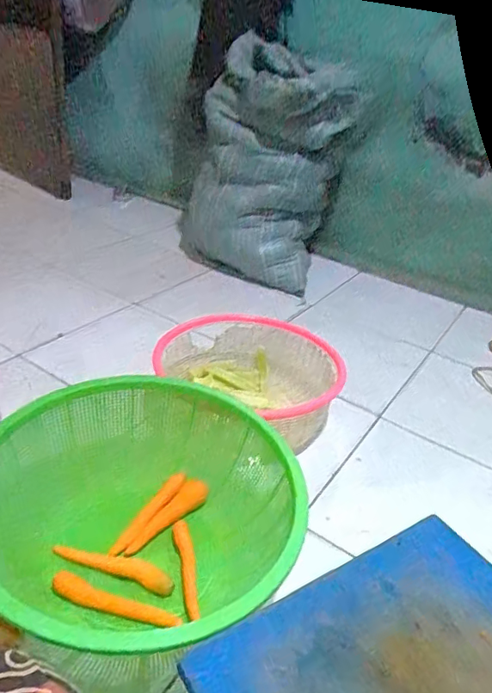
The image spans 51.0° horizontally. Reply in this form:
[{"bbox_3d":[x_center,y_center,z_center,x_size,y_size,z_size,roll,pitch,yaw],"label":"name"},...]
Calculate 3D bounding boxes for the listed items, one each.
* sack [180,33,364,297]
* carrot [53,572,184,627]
[{"bbox_3d":[0.043,-0.399,1.225,0.338,0.521,0.188,2,33,-8],"label":"sack"},{"bbox_3d":[-0.147,0.291,0.583,0.146,0.025,0.022,13,33,8],"label":"carrot"}]

